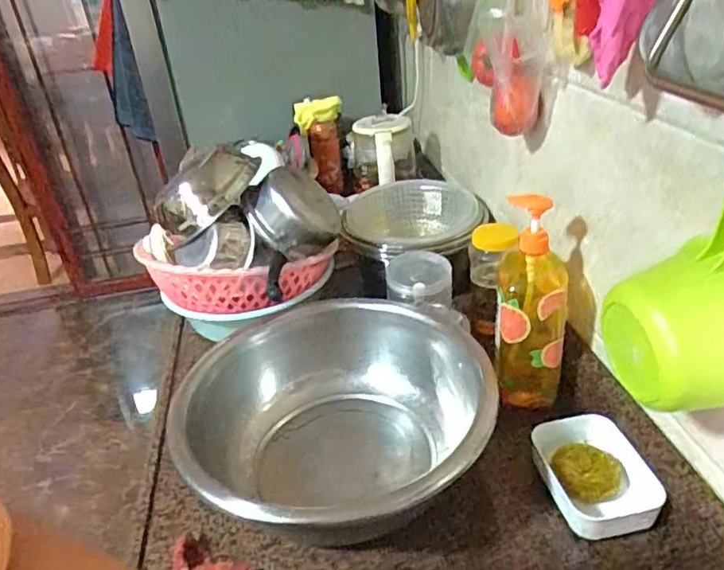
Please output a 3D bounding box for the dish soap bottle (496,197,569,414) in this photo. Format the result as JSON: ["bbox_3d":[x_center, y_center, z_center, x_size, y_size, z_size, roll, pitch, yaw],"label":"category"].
[{"bbox_3d":[0.225,0.019,0.792,0.093,0.277,0.108,2,32,15],"label":"dish soap bottle"}]

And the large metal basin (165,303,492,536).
[{"bbox_3d":[-0.032,0.174,0.746,0.349,0.132,0.367,-7,31,0],"label":"large metal basin"}]

